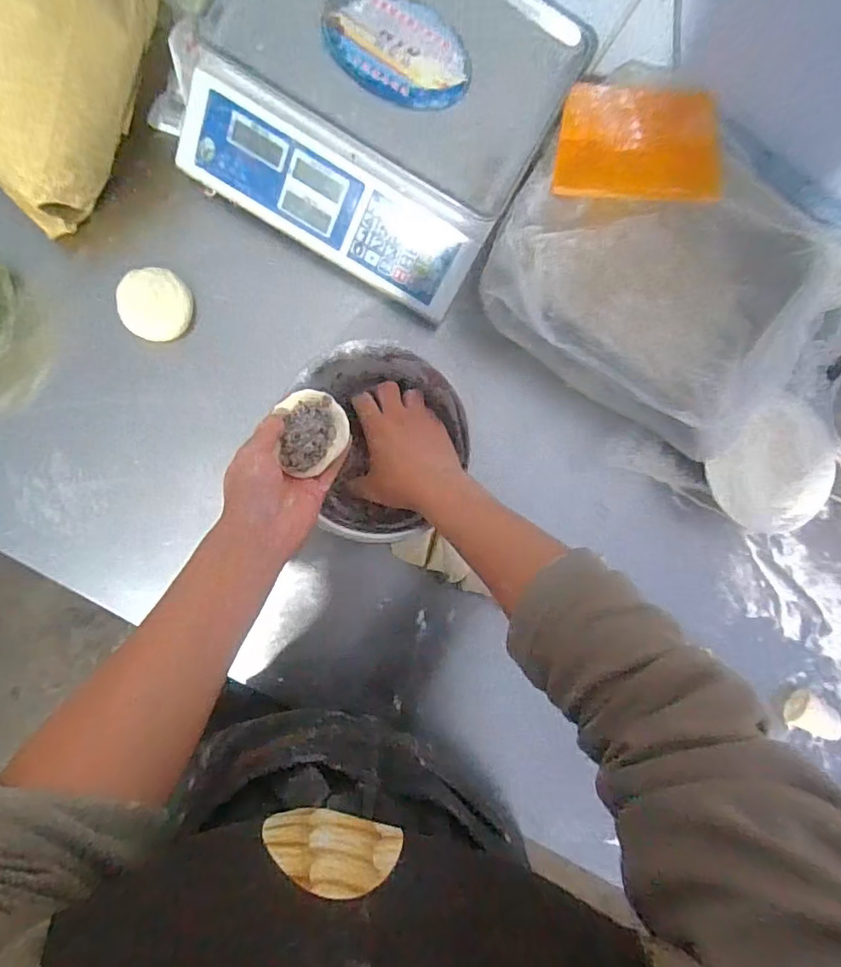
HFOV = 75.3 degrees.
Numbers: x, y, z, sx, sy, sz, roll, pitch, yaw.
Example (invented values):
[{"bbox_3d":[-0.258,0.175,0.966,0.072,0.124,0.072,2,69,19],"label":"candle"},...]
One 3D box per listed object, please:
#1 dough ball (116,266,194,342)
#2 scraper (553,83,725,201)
[{"bbox_3d":[-0.291,-0.197,0.599,0.075,0.034,0.074,0,91,-7],"label":"dough ball"},{"bbox_3d":[0.234,-0.360,0.577,0.180,0.010,0.112,-1,91,-7],"label":"scraper"}]

